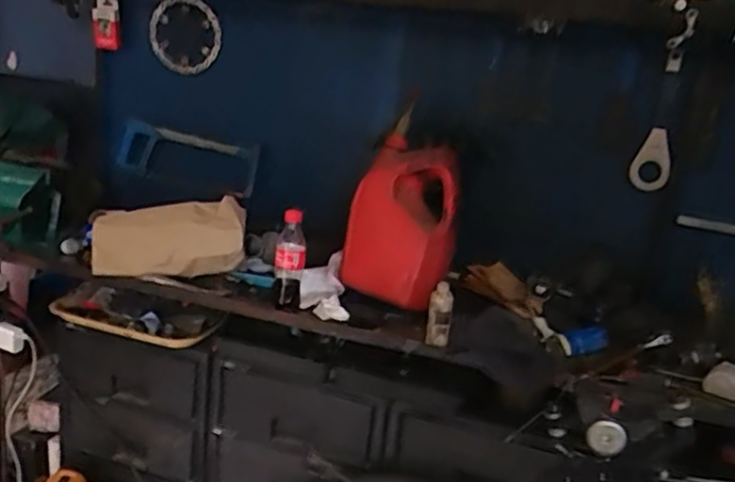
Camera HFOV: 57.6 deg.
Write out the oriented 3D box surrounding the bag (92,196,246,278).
[{"bbox_3d":[-0.393,-0.004,1.340,0.300,0.161,0.049,-8,-26,-15],"label":"bag"}]

